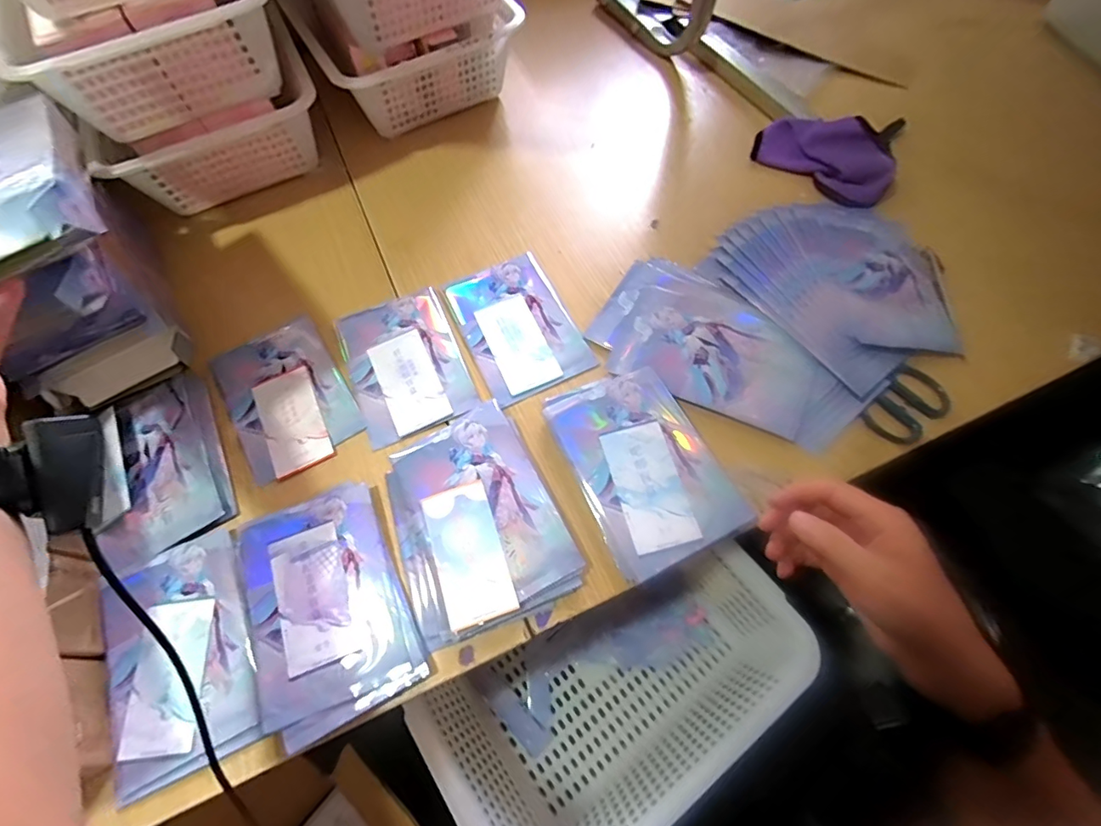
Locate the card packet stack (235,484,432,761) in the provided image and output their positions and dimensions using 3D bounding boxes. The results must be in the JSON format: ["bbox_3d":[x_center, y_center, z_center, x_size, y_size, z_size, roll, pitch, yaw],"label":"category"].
[{"bbox_3d":[-0.197,0.163,0.429,0.127,0.011,0.188,-24,68,-9],"label":"card packet stack"}]

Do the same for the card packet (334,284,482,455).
[{"bbox_3d":[-0.158,-0.057,0.537,0.121,0.005,0.168,-22,67,-9],"label":"card packet"}]

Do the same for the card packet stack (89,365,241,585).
[{"bbox_3d":[-0.390,0.050,0.489,0.114,0.020,0.178,-26,68,-10],"label":"card packet stack"}]

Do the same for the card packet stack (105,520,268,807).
[{"bbox_3d":[-0.314,0.203,0.423,0.115,0.017,0.182,-22,67,-9],"label":"card packet stack"}]

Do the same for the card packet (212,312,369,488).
[{"bbox_3d":[-0.281,-0.018,0.527,0.115,0.008,0.174,-31,69,-12],"label":"card packet"}]

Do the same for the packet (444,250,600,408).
[{"bbox_3d":[-0.037,-0.099,0.553,0.116,0.004,0.169,-25,68,-10],"label":"packet"}]

